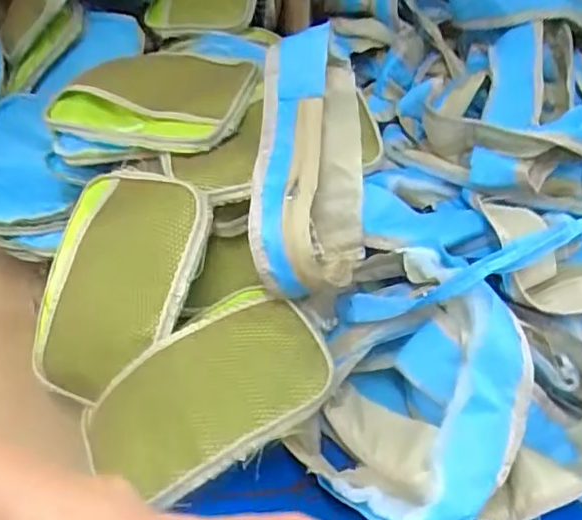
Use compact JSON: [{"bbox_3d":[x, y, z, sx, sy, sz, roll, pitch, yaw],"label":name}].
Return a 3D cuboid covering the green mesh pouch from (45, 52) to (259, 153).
[{"bbox_3d":[-0.128,-0.150,0.604,0.189,0.060,0.132,11,36,13],"label":"green mesh pouch"}]

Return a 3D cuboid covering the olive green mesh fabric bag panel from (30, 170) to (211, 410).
[{"bbox_3d":[-0.140,0.016,0.508,0.127,0.021,0.187,7,73,26],"label":"olive green mesh fabric bag panel"}]

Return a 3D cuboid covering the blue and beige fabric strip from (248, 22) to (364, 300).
[{"bbox_3d":[0.016,-0.087,0.521,0.085,0.073,0.229,3,68,1],"label":"blue and beige fabric strip"}]

